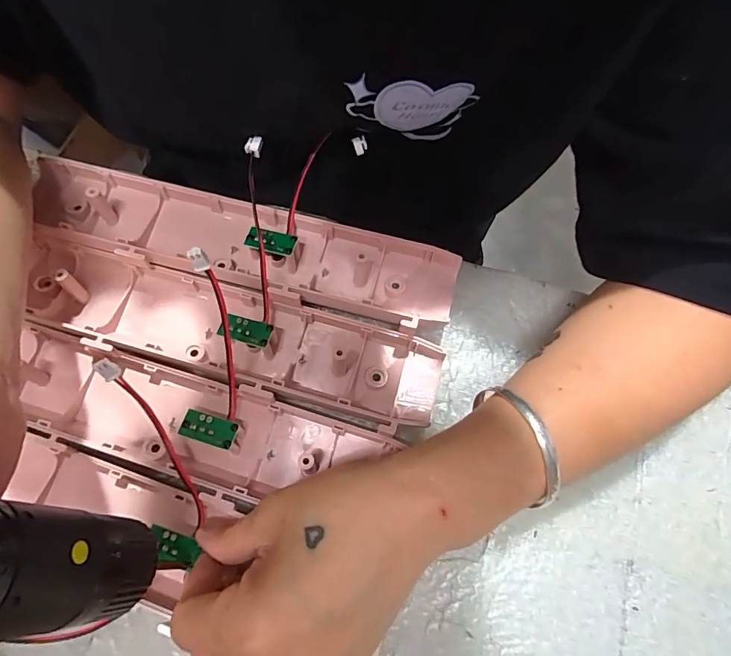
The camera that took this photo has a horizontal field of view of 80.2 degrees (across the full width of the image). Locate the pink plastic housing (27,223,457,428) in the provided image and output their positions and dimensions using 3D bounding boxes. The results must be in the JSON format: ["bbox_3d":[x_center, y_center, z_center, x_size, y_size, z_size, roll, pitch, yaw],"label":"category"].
[{"bbox_3d":[-0.083,-0.001,0.249,0.251,0.027,0.053,16,77,5],"label":"pink plastic housing"}]

